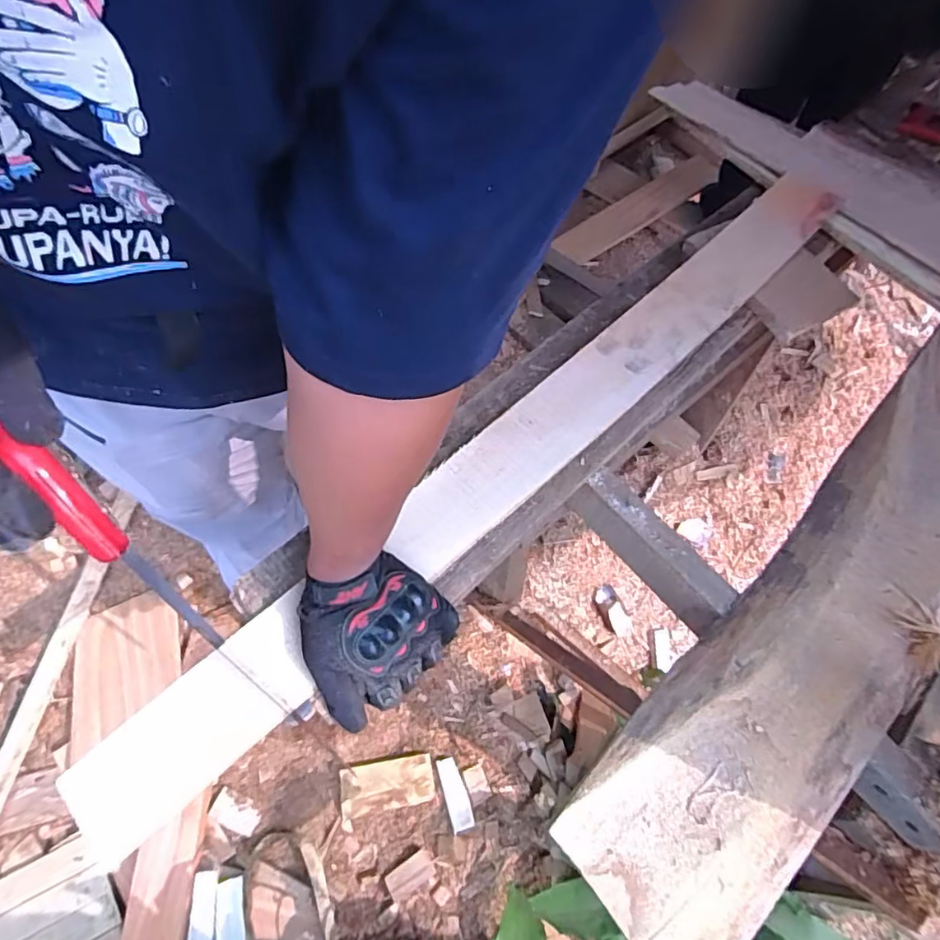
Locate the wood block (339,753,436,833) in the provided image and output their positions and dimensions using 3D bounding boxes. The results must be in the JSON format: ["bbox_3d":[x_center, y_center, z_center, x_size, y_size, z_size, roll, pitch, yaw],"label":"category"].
[{"bbox_3d":[-0.152,0.580,1.039,0.168,0.025,0.098,-11,86,-5],"label":"wood block"}]

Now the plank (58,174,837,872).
[{"bbox_3d":[0.077,-0.042,0.610,1.031,0.026,0.100,-40,70,-18],"label":"plank"}]

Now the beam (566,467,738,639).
[{"bbox_3d":[0.197,0.087,0.628,0.045,0.071,0.194,-35,68,-21],"label":"beam"}]

